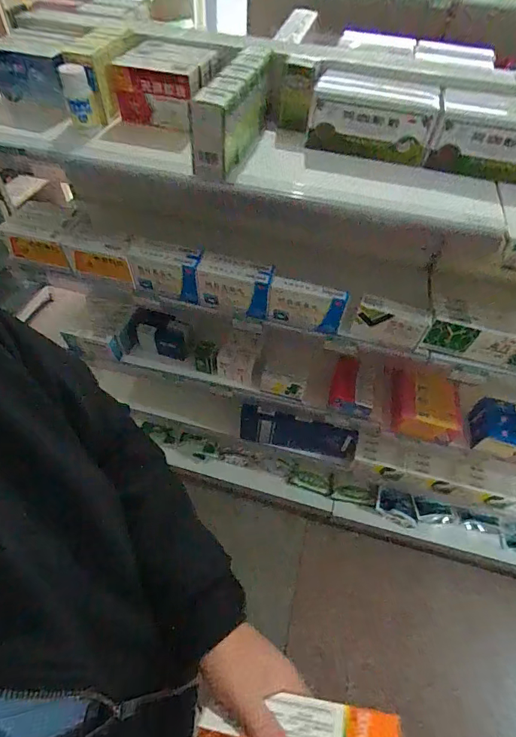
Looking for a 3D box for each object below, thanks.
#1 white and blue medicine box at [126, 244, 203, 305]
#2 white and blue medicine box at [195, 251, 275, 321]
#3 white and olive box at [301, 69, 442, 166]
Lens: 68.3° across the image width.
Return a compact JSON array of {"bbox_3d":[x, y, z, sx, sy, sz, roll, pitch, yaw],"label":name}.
[{"bbox_3d":[-0.169,-0.181,0.711,0.135,0.092,0.049,13,54,5],"label":"white and blue medicine box"},{"bbox_3d":[-0.046,-0.153,0.690,0.146,0.103,0.058,12,54,5],"label":"white and blue medicine box"},{"bbox_3d":[0.175,-0.379,0.583,0.179,0.081,0.078,16,54,8],"label":"white and olive box"}]

